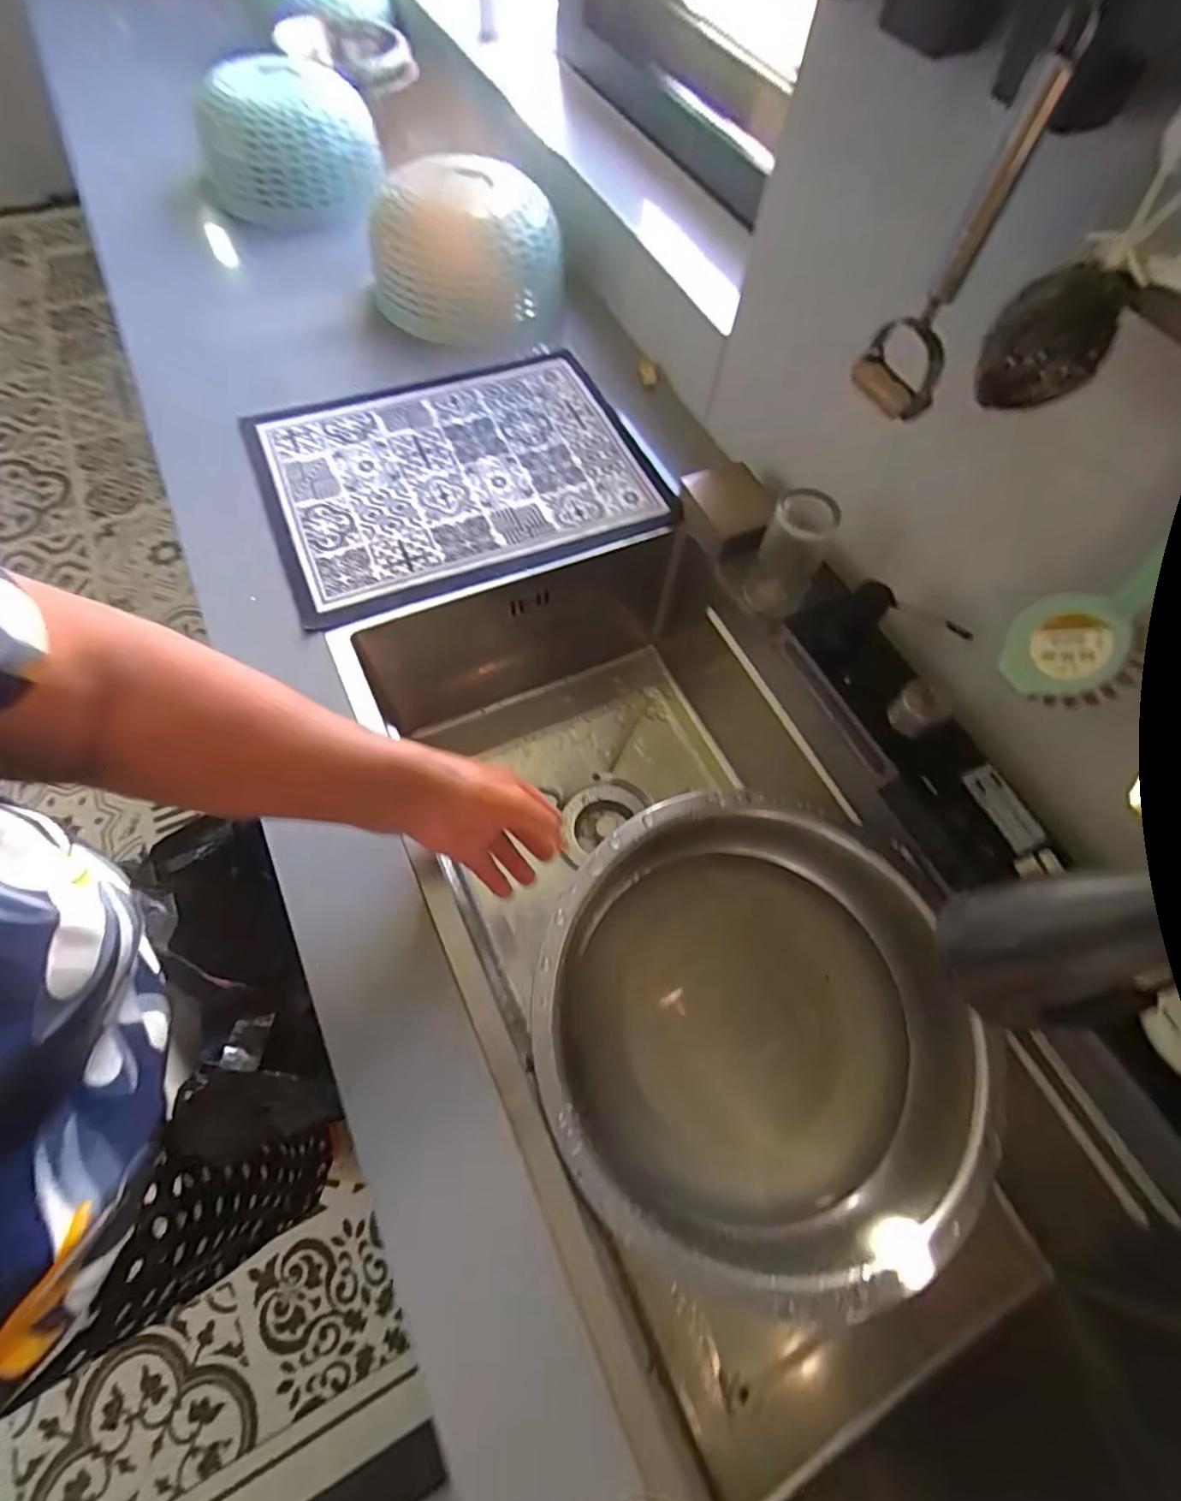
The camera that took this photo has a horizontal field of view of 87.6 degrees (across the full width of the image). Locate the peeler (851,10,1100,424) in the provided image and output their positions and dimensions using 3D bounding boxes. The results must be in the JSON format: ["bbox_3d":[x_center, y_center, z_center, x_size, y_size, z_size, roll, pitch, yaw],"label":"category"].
[{"bbox_3d":[0.199,-0.269,0.332,0.049,0.165,0.035,29,66,9],"label":"peeler"}]

